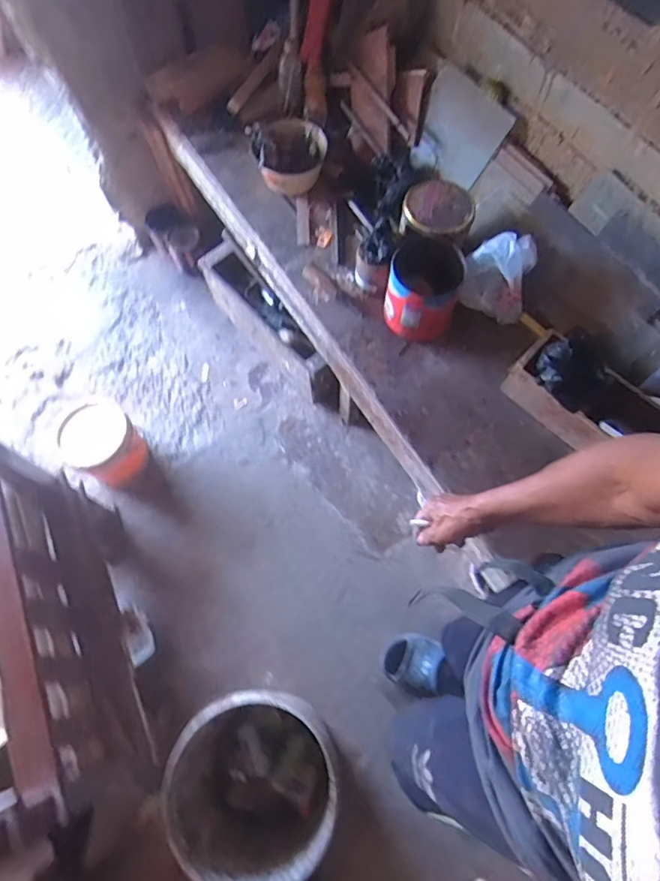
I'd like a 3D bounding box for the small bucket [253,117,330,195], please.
[{"bbox_3d":[-0.093,-0.686,1.260,0.171,0.124,0.150,-5,69,0],"label":"small bucket"}]

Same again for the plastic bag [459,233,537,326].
[{"bbox_3d":[0.356,-0.352,1.104,0.137,0.183,0.092,14,70,7],"label":"plastic bag"}]

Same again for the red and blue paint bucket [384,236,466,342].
[{"bbox_3d":[0.192,-0.311,1.095,0.144,0.151,0.165,18,70,9],"label":"red and blue paint bucket"}]

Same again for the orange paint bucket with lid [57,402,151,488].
[{"bbox_3d":[-0.623,0.013,1.457,0.154,0.236,0.179,30,73,13],"label":"orange paint bucket with lid"}]

